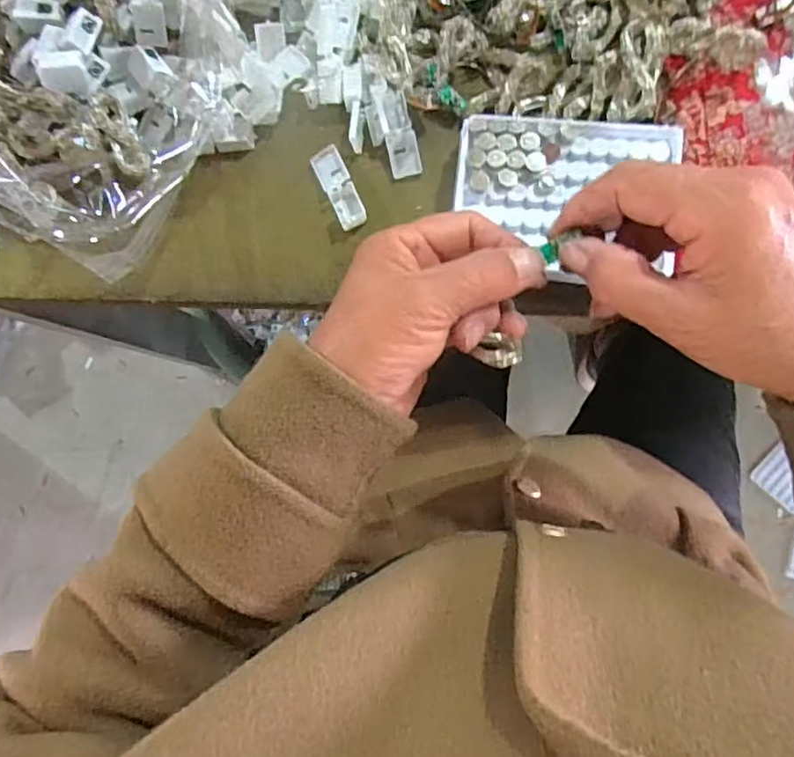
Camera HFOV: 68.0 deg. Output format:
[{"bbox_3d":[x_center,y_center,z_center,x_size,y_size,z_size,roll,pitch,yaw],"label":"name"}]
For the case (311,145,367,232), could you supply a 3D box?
[{"bbox_3d":[-0.037,-0.123,0.383,0.019,0.006,0.056,-26,84,2],"label":"case"}]

